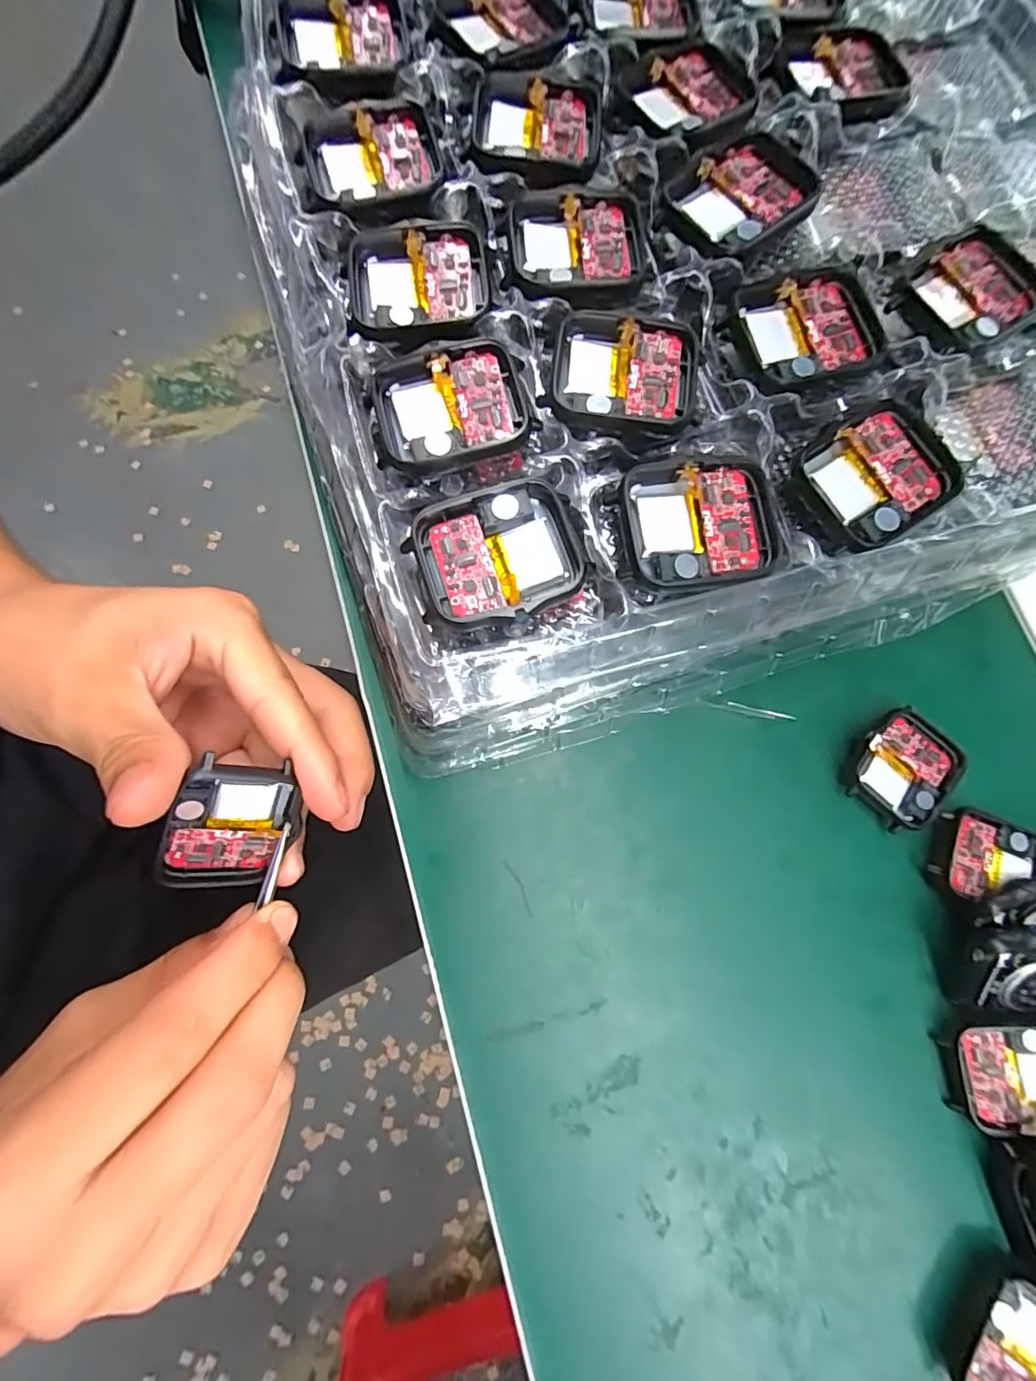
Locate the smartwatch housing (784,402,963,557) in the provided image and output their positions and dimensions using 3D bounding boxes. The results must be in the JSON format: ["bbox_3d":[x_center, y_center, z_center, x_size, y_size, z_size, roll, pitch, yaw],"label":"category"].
[{"bbox_3d":[0.106,-0.062,0.153,0.050,0.006,0.036,-32,81,-10],"label":"smartwatch housing"}]

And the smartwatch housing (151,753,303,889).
[{"bbox_3d":[-0.092,0.044,0.164,0.034,0.006,0.043,17,105,-36],"label":"smartwatch housing"}]

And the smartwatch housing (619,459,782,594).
[{"bbox_3d":[0.053,-0.047,0.146,0.046,0.006,0.038,-2,77,-4],"label":"smartwatch housing"}]

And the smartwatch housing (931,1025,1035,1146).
[{"bbox_3d":[0.183,0.143,0.189,0.041,0.018,0.036,3,78,0],"label":"smartwatch housing"}]

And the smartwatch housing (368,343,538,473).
[{"bbox_3d":[-0.020,-0.083,0.153,0.045,0.007,0.038,-11,78,-6],"label":"smartwatch housing"}]

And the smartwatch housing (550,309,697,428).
[{"bbox_3d":[0.033,-0.096,0.157,0.044,0.007,0.037,8,77,-2],"label":"smartwatch housing"}]

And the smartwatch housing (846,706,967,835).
[{"bbox_3d":[0.161,0.033,0.214,0.040,0.009,0.045,39,78,5],"label":"smartwatch housing"}]

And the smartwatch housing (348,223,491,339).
[{"bbox_3d":[-0.031,-0.128,0.163,0.044,0.010,0.037,-4,78,-5],"label":"smartwatch housing"}]

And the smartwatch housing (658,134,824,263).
[{"bbox_3d":[0.072,-0.162,0.167,0.044,0.006,0.038,-34,82,-10],"label":"smartwatch housing"}]

